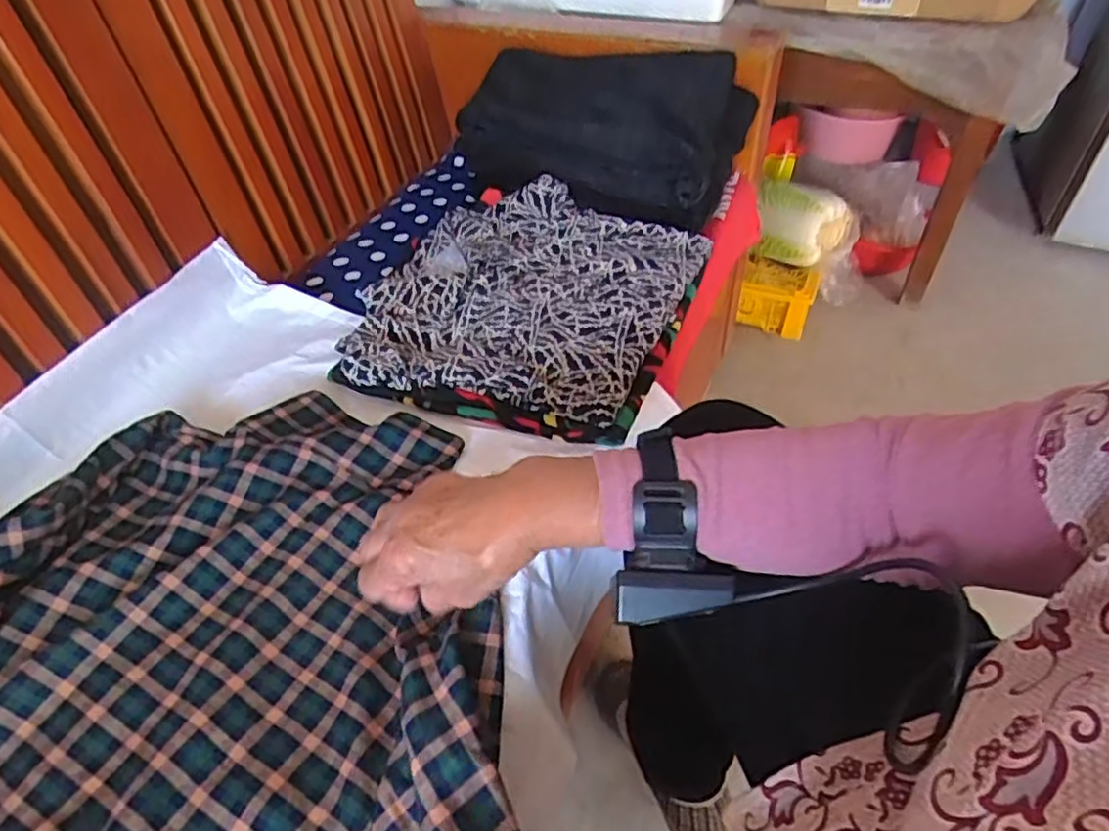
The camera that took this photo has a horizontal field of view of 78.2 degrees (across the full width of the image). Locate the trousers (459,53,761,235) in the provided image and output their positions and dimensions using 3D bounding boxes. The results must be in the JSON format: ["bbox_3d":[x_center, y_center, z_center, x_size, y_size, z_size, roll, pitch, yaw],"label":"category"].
[{"bbox_3d":[0.064,-0.373,0.894,0.333,0.143,0.234,16,42,15],"label":"trousers"}]

